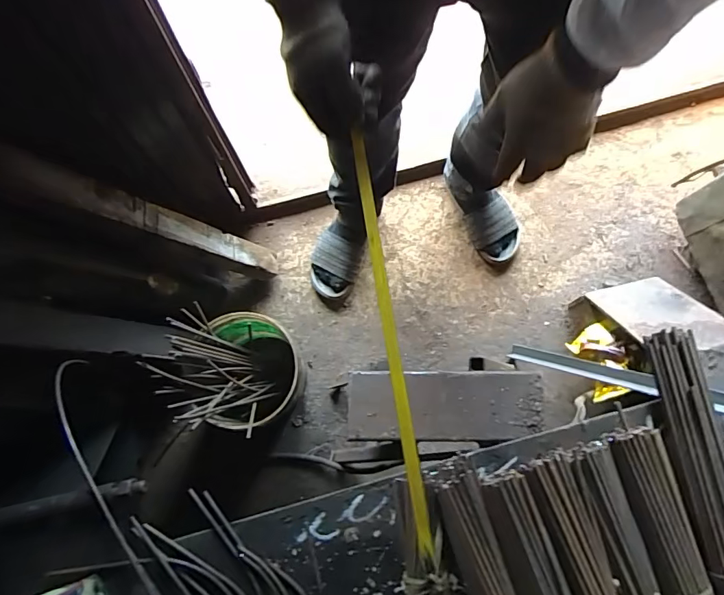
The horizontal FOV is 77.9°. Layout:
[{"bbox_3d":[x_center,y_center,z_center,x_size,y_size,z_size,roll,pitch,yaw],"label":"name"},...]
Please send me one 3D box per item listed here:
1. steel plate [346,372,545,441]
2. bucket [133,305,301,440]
[{"bbox_3d":[0.121,0.157,0.655,0.278,0.014,0.096,0,75,-1],"label":"steel plate"},{"bbox_3d":[-0.235,0.134,0.835,0.219,0.236,0.200,15,75,3],"label":"bucket"}]

